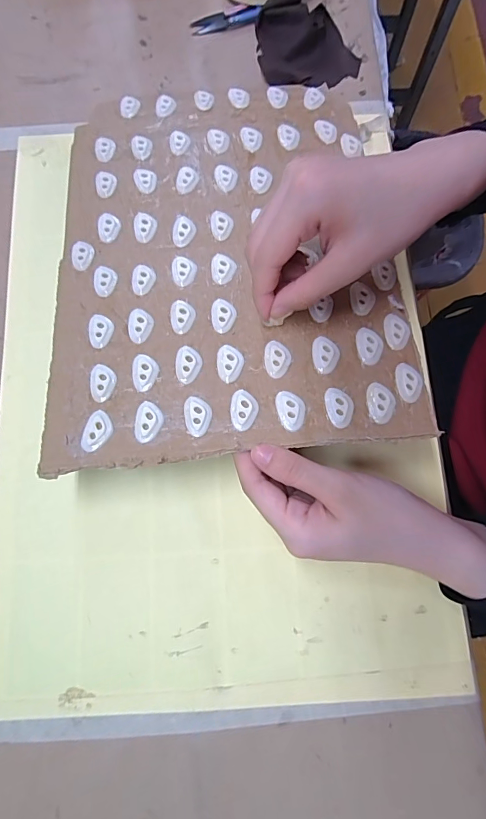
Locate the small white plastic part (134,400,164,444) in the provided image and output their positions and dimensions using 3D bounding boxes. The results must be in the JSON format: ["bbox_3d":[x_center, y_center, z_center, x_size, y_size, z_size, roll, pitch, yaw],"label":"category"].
[{"bbox_3d":[-0.058,0.007,0.257,0.018,0.004,0.026,-6,77,-3],"label":"small white plastic part"}]

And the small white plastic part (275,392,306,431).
[{"bbox_3d":[0.030,0.000,0.258,0.017,0.004,0.025,-9,77,-4],"label":"small white plastic part"}]

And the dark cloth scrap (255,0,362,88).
[{"bbox_3d":[0.056,-0.320,0.357,0.086,0.013,0.074,-4,107,-2],"label":"dark cloth scrap"}]

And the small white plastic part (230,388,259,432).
[{"bbox_3d":[0.001,0.000,0.259,0.017,0.004,0.026,-4,77,-2],"label":"small white plastic part"}]

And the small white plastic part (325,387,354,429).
[{"bbox_3d":[0.060,-0.002,0.258,0.017,0.004,0.025,-7,77,-3],"label":"small white plastic part"}]

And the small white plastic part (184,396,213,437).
[{"bbox_3d":[-0.028,0.003,0.258,0.017,0.004,0.025,-12,77,-4],"label":"small white plastic part"}]

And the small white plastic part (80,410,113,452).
[{"bbox_3d":[-0.090,0.014,0.257,0.017,0.004,0.026,28,77,5],"label":"small white plastic part"}]

